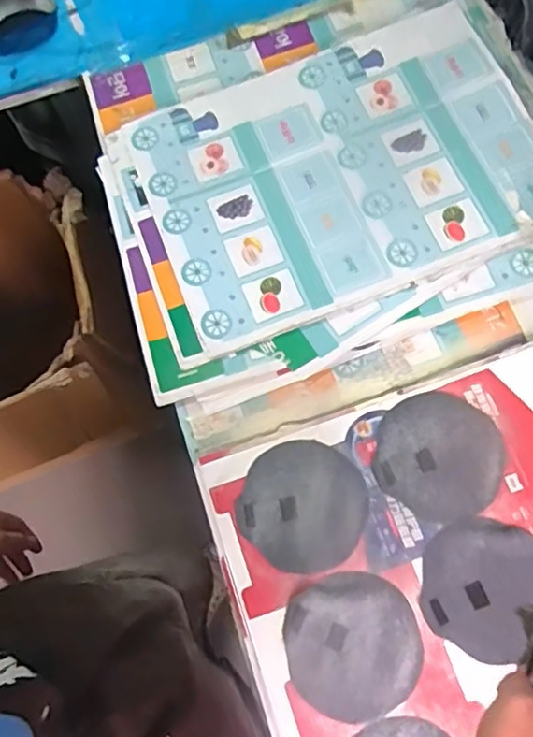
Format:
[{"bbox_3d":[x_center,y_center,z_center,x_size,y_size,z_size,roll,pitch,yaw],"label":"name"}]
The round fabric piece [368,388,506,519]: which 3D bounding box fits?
[{"bbox_3d":[0.203,0.099,0.734,0.142,0.008,0.144,-1,70,2],"label":"round fabric piece"}]

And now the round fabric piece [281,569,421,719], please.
[{"bbox_3d":[0.092,0.295,0.670,0.137,0.015,0.139,-1,70,2],"label":"round fabric piece"}]

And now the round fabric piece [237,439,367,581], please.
[{"bbox_3d":[0.045,0.158,0.731,0.144,0.004,0.147,-1,70,2],"label":"round fabric piece"}]

